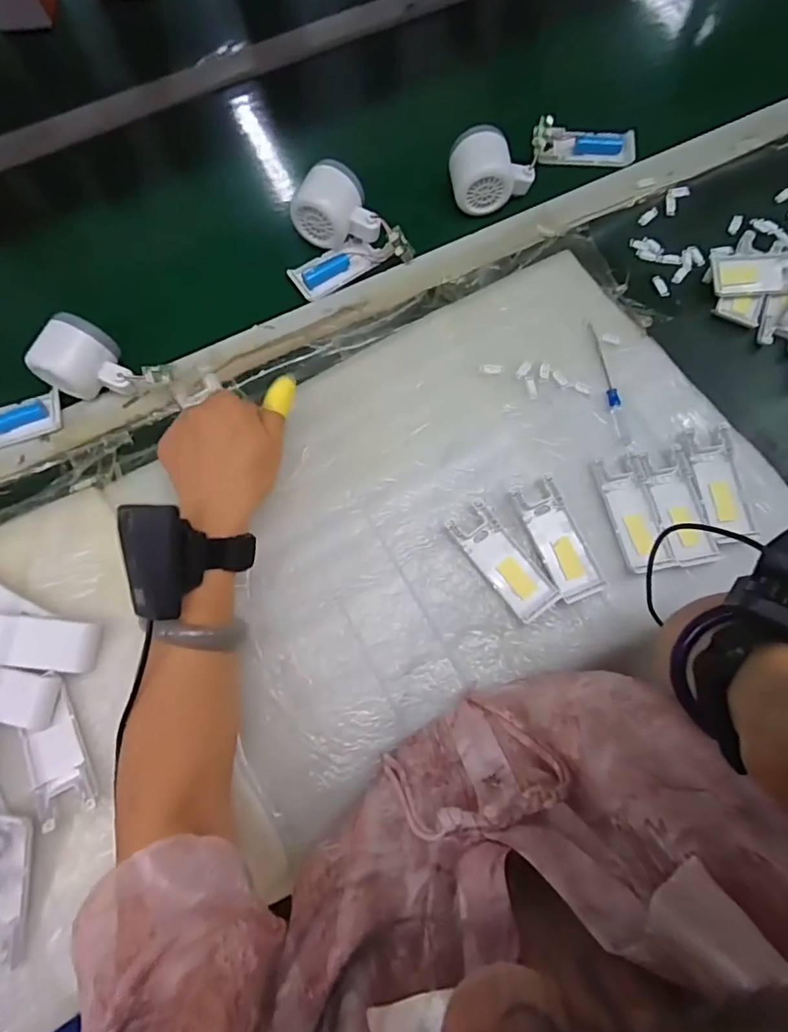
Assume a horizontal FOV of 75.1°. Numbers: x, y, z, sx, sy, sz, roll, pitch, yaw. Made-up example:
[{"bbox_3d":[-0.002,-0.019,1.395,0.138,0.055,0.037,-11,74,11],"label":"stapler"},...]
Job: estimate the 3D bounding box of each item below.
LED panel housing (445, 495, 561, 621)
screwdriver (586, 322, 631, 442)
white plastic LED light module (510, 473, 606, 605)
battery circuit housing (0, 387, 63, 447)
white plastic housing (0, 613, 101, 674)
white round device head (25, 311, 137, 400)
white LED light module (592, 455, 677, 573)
[{"bbox_3d":[0.091,0.037,0.427,0.039,0.011,0.102,-36,77,-10],"label":"LED panel housing"},{"bbox_3d":[0.197,-0.125,0.475,0.011,0.007,0.129,-9,74,-3],"label":"screwdriver"},{"bbox_3d":[0.137,0.019,0.428,0.039,0.012,0.101,-22,75,-6],"label":"white plastic LED light module"},{"bbox_3d":[-0.353,-0.084,0.460,0.102,0.014,0.041,-18,74,-5],"label":"battery circuit housing"},{"bbox_3d":[-0.282,0.096,0.397,0.094,0.010,0.040,13,73,-12],"label":"white plastic housing"},{"bbox_3d":[-0.271,-0.131,0.450,0.064,0.049,0.063,37,77,10],"label":"white round device head"},{"bbox_3d":[0.204,-0.003,0.437,0.040,0.005,0.099,-12,74,-3],"label":"white LED light module"}]

